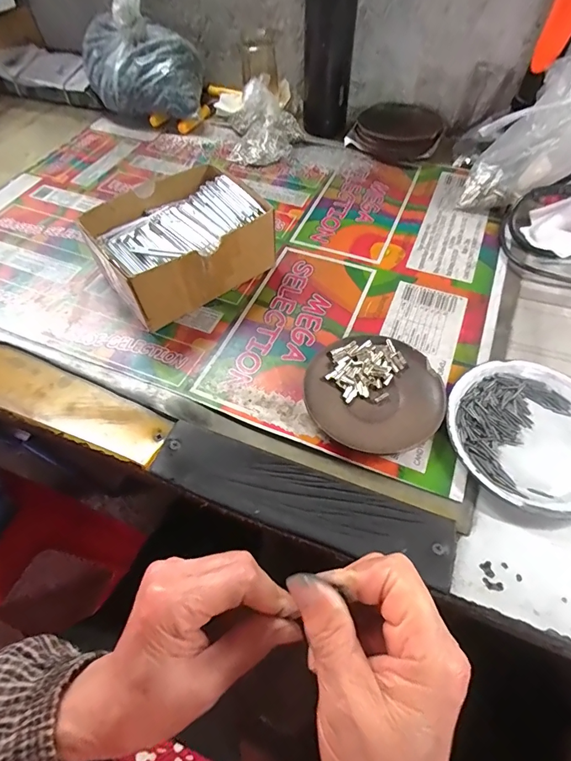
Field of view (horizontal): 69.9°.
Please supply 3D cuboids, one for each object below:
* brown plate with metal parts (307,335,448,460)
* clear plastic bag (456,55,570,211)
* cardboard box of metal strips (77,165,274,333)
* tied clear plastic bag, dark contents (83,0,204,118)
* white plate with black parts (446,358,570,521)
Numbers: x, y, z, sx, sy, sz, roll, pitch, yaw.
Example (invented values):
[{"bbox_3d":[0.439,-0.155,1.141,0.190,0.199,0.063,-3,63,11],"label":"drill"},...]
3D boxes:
[{"bbox_3d":[0.075,0.011,0.350,0.110,0.016,0.111,0,57,0],"label":"brown plate with metal parts"},{"bbox_3d":[0.285,-0.269,0.465,0.120,0.133,0.089,15,58,10],"label":"clear plastic bag"},{"bbox_3d":[-0.107,-0.139,0.420,0.159,0.070,0.124,-38,64,-21],"label":"cardboard box of metal strips"},{"bbox_3d":[-0.215,-0.473,0.601,0.168,0.141,0.156,-8,57,-5],"label":"tied clear plastic bag, dark contents"},{"bbox_3d":[0.199,0.042,0.331,0.131,0.015,0.129,0,57,0],"label":"white plate with black parts"}]

